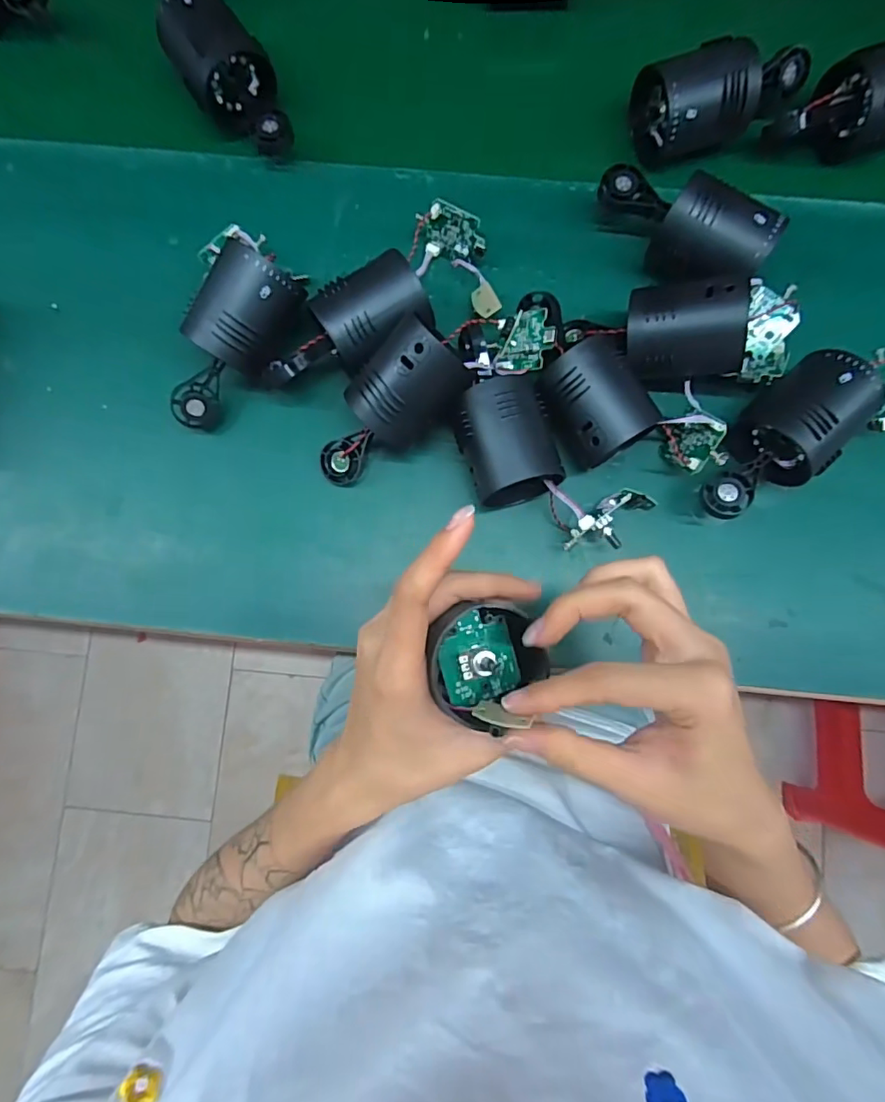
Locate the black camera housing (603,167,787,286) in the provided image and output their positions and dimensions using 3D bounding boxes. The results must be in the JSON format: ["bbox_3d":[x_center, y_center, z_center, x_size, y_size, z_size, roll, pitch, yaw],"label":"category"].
[{"bbox_3d":[0.155,-0.211,0.351,0.119,0.052,0.058,36,107,20],"label":"black camera housing"}]

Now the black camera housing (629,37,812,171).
[{"bbox_3d":[0.198,-0.318,0.371,0.116,0.050,0.055,-19,84,-1],"label":"black camera housing"}]

